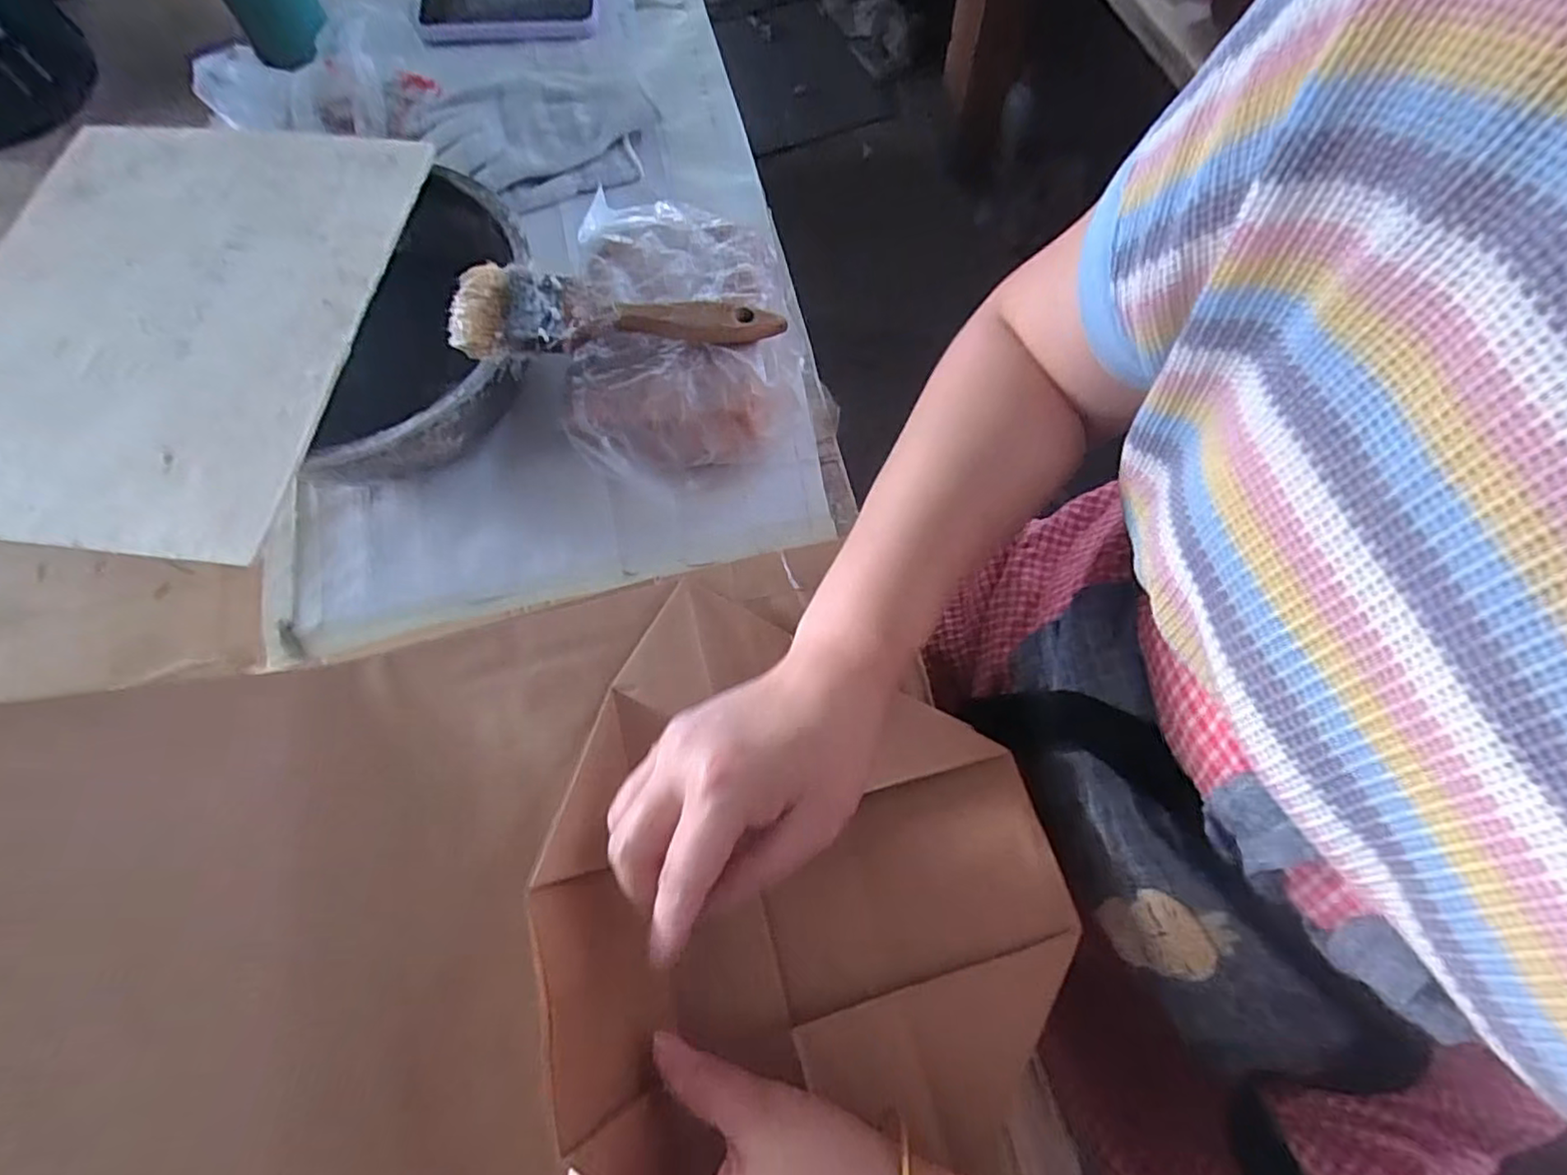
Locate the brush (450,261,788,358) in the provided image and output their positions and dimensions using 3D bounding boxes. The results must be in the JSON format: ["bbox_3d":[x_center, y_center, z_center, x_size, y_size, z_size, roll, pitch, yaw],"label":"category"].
[{"bbox_3d":[-0.091,-0.144,0.361,0.174,0.015,0.052,4,75,-8],"label":"brush"}]

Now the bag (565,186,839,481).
[{"bbox_3d":[-0.050,-0.161,0.417,0.150,0.063,0.180,-2,70,0],"label":"bag"}]

